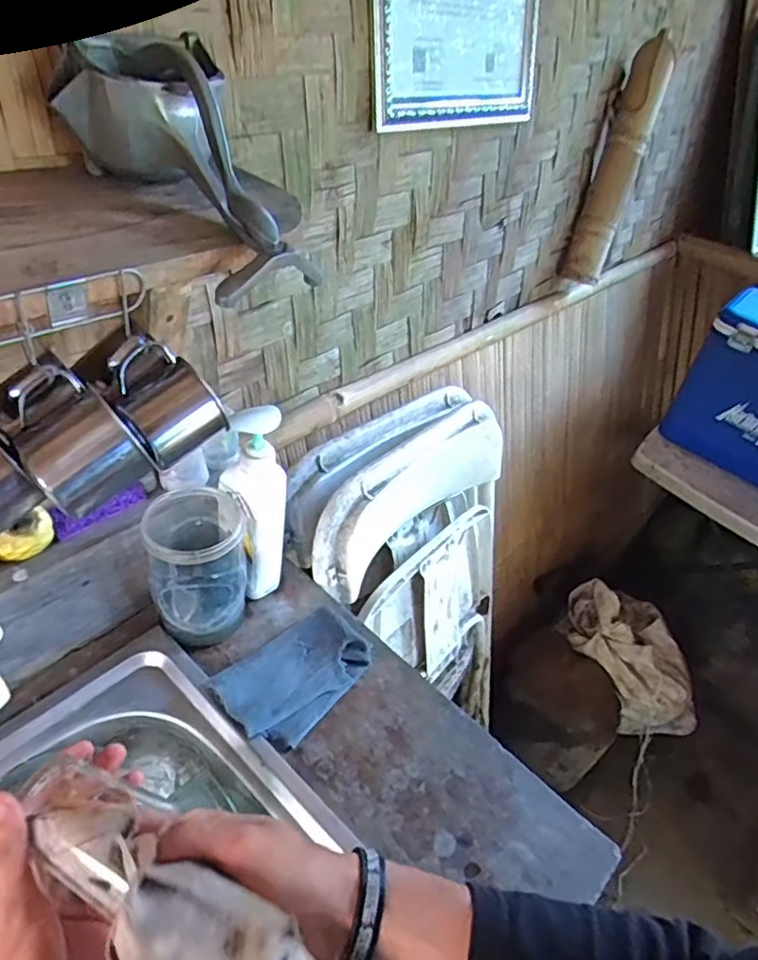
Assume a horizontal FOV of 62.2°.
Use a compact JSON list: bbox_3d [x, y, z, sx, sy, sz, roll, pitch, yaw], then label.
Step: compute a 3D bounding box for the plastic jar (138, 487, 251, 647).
[{"bbox_3d":[-0.193,0.088,0.675,0.097,0.149,0.116,-6,42,-14],"label":"plastic jar"}]

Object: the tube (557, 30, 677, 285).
[{"bbox_3d":[0.445,-0.584,1.171,0.071,0.407,0.074,22,16,17],"label":"tube"}]

